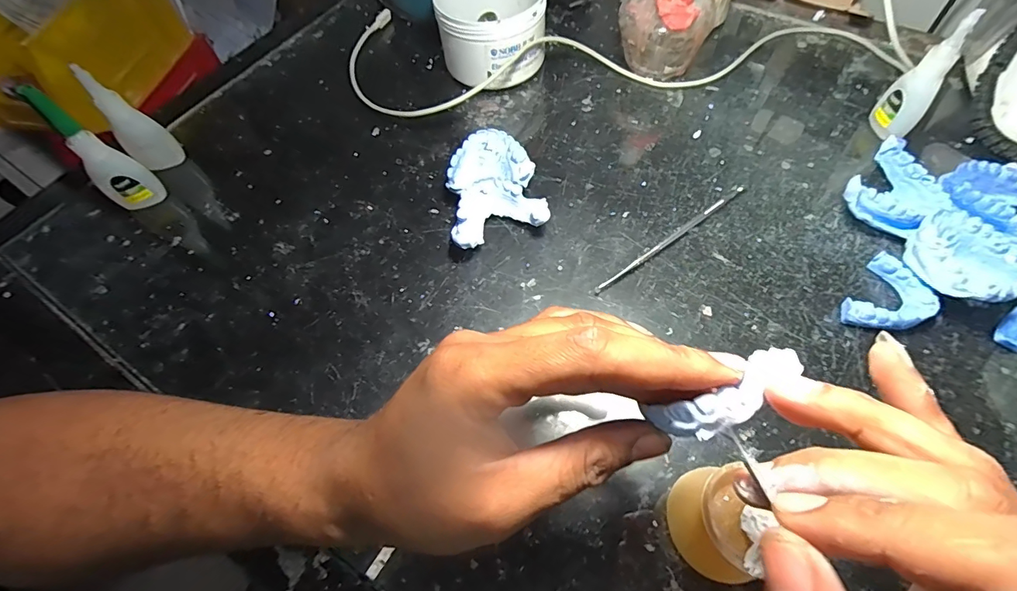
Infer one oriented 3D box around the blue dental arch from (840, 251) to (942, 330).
[{"bbox_3d":[0.234,0.004,0.279,0.039,0.016,0.055,39,70,22],"label":"blue dental arch"}]

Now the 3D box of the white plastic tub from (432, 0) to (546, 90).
[{"bbox_3d":[-0.013,-0.228,0.392,0.086,0.068,0.089,-2,61,3],"label":"white plastic tub"}]

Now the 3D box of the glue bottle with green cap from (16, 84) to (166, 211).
[{"bbox_3d":[-0.291,-0.099,0.322,0.026,0.102,0.032,34,69,20],"label":"glue bottle with green cap"}]

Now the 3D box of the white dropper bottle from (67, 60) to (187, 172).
[{"bbox_3d":[-0.288,-0.130,0.352,0.019,0.093,0.031,30,67,19],"label":"white dropper bottle"}]

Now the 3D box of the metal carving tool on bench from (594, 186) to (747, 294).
[{"bbox_3d":[0.114,-0.040,0.317,0.137,0.006,0.005,-34,64,-14],"label":"metal carving tool on bench"}]

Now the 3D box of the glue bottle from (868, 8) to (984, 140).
[{"bbox_3d":[0.288,-0.147,0.318,0.024,0.086,0.023,20,64,14],"label":"glue bottle"}]

